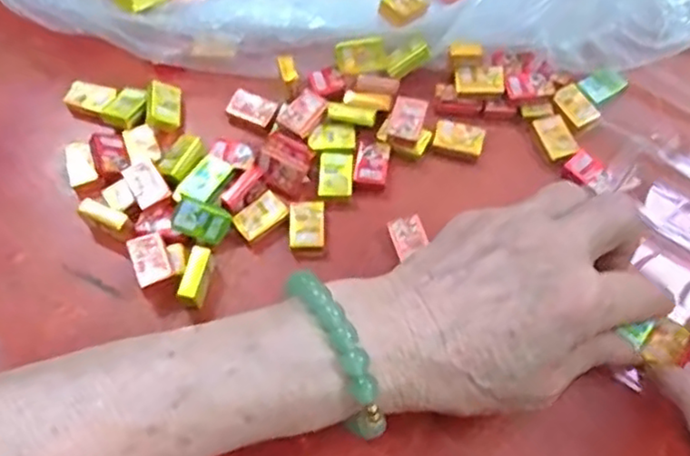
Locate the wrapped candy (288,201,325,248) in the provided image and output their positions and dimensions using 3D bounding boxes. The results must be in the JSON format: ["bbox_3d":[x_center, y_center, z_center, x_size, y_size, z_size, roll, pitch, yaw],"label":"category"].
[{"bbox_3d":[-0.019,-0.003,0.333,0.018,0.004,0.025,-2,64,0],"label":"wrapped candy"}]

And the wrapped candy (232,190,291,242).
[{"bbox_3d":[-0.041,-0.005,0.338,0.026,0.006,0.017,-34,68,-14],"label":"wrapped candy"}]

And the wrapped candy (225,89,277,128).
[{"bbox_3d":[-0.050,-0.065,0.367,0.026,0.005,0.015,23,67,12],"label":"wrapped candy"}]

